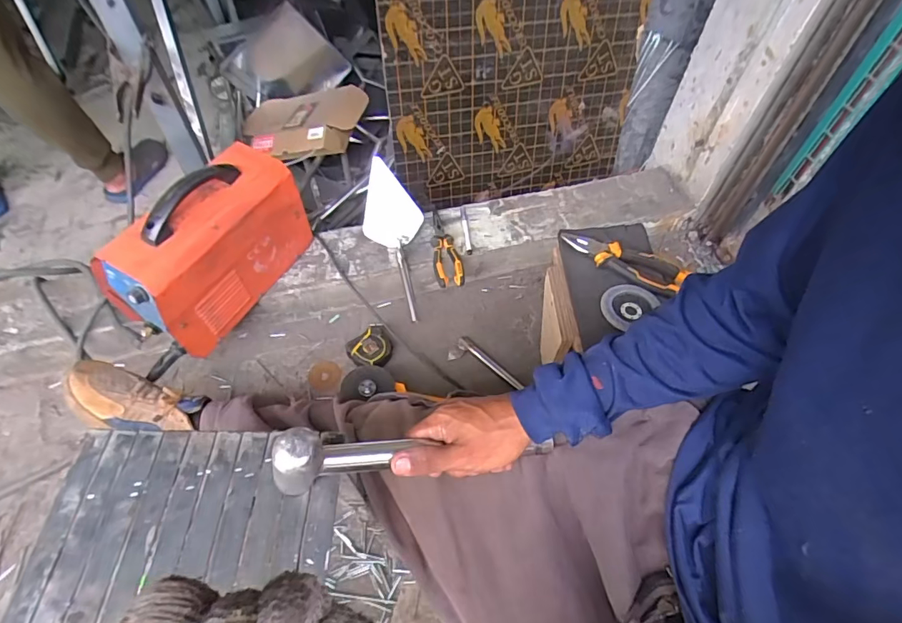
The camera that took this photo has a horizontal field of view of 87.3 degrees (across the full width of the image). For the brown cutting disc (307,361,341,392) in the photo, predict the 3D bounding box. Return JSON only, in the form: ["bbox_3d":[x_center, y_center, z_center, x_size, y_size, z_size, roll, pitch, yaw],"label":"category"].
[{"bbox_3d":[-0.252,0.130,0.944,0.063,0.011,0.067,1,57,-1],"label":"brown cutting disc"}]

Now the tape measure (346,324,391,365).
[{"bbox_3d":[-0.155,0.070,0.946,0.084,0.043,0.097,33,62,19],"label":"tape measure"}]

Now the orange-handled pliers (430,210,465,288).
[{"bbox_3d":[-0.012,-0.139,0.983,0.058,0.029,0.193,-5,55,-5],"label":"orange-handled pliers"}]

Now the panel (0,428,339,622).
[{"bbox_3d":[-0.235,0.264,0.372,0.250,0.010,0.343,1,57,0],"label":"panel"}]

